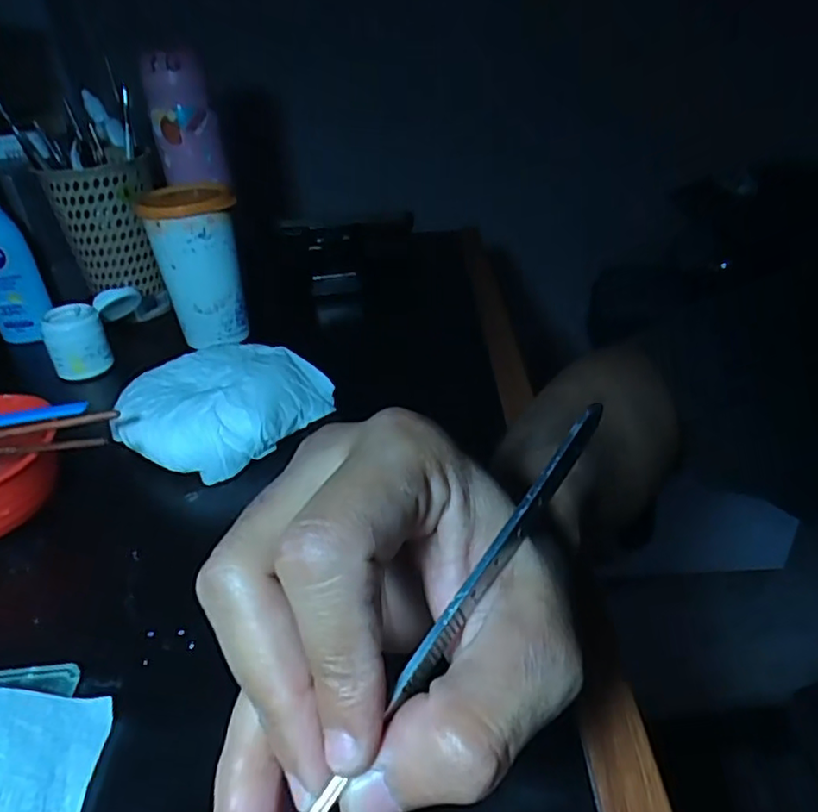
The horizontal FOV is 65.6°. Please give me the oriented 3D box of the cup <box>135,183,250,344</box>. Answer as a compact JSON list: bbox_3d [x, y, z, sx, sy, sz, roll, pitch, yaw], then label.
[{"bbox_3d":[-0.178,-0.119,0.542,0.070,0.121,0.074,-18,34,-20],"label":"cup"}]

